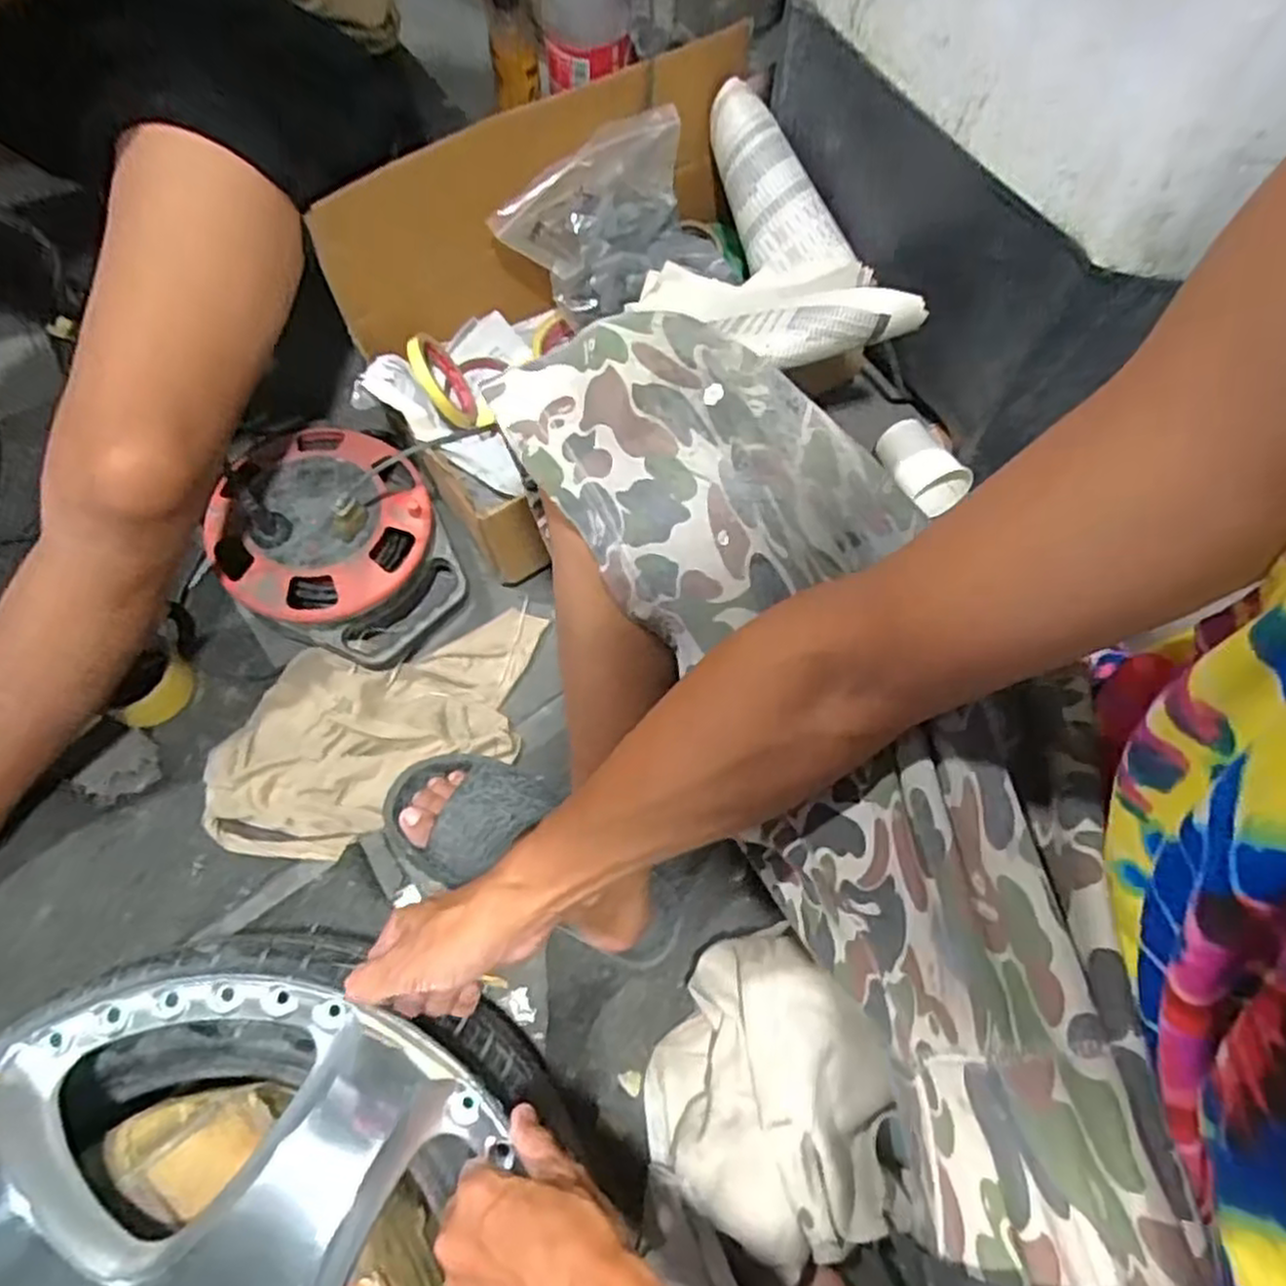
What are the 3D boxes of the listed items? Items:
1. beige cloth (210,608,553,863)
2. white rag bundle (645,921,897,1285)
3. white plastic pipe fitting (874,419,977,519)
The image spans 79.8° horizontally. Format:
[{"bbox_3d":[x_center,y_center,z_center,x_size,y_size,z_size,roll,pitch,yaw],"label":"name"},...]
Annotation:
[{"bbox_3d":[-0.245,0.082,0.714,0.324,0.043,0.185,-13,69,-4],"label":"beige cloth"},{"bbox_3d":[0.102,0.352,0.597,0.183,0.104,0.198,25,71,10],"label":"white rag bundle"},{"bbox_3d":[0.301,-0.196,0.823,0.077,0.068,0.094,-26,70,-9],"label":"white plastic pipe fitting"}]

